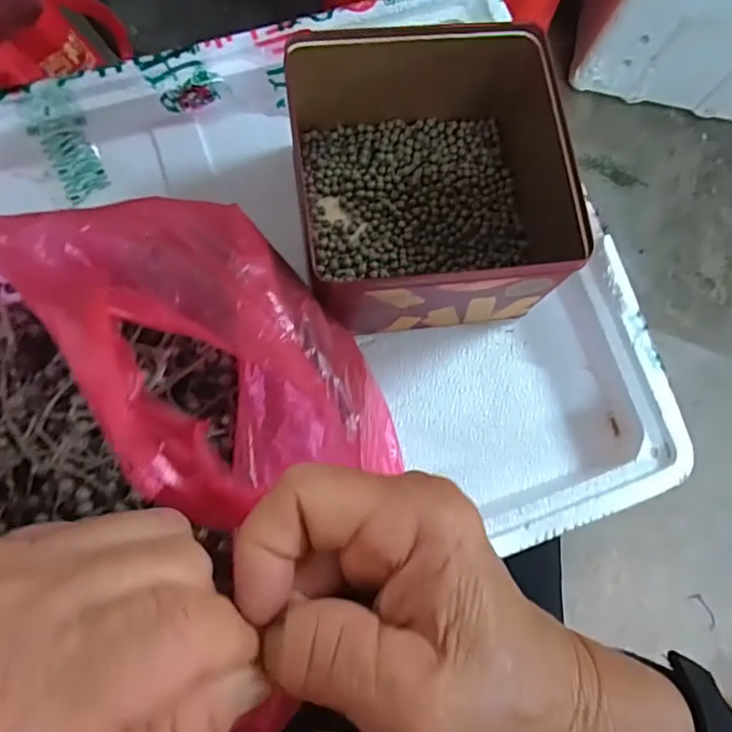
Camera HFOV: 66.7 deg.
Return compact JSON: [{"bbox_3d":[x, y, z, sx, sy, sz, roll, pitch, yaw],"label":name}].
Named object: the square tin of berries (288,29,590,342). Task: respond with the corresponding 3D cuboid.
[{"bbox_3d":[0.048,-0.139,0.434,0.185,0.099,0.204,-7,79,-7],"label":"square tin of berries"}]

